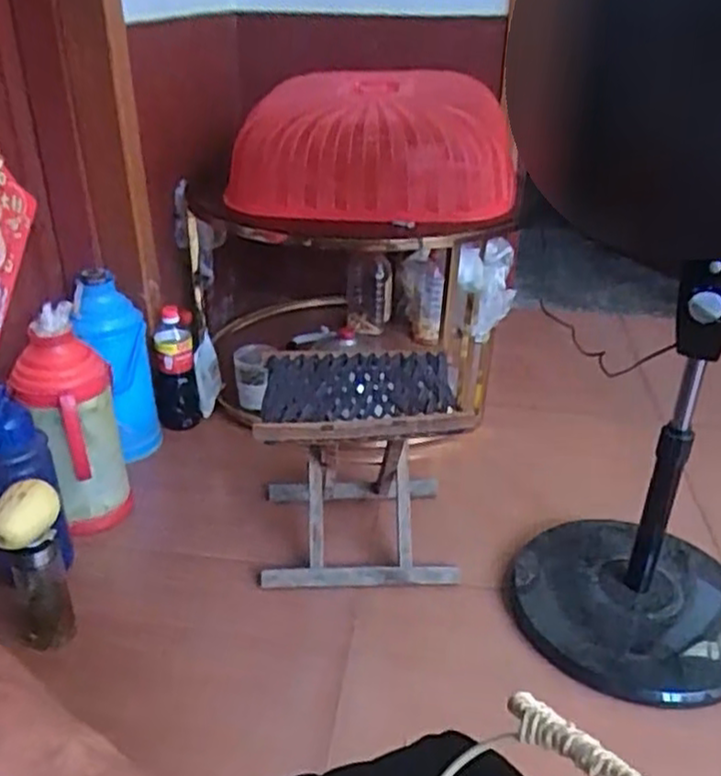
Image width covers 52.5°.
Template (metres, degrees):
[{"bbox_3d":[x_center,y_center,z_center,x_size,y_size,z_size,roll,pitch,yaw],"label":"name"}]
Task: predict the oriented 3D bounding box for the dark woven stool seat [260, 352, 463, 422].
[{"bbox_3d":[-0.006,0.010,1.145,0.299,0.055,0.217,1,29,0],"label":"dark woven stool seat"}]

